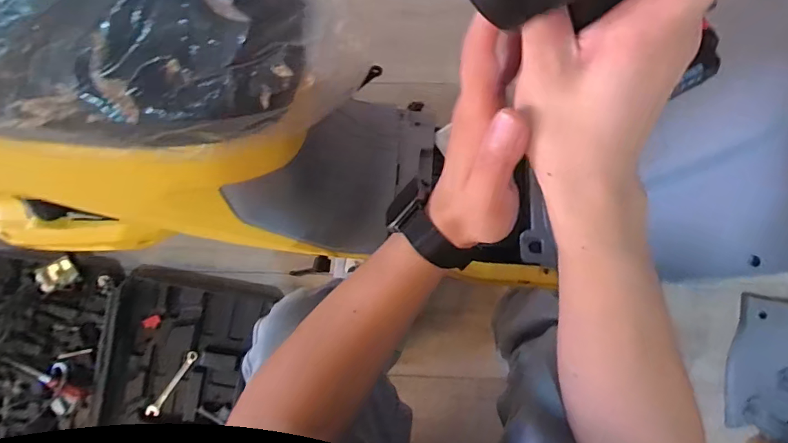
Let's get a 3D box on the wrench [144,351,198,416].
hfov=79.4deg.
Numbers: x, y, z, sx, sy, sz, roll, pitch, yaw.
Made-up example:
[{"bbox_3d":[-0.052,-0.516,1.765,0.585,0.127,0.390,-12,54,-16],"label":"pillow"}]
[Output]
[{"bbox_3d":[-0.430,0.316,0.921,0.023,0.011,0.142,36,89,3],"label":"wrench"}]

